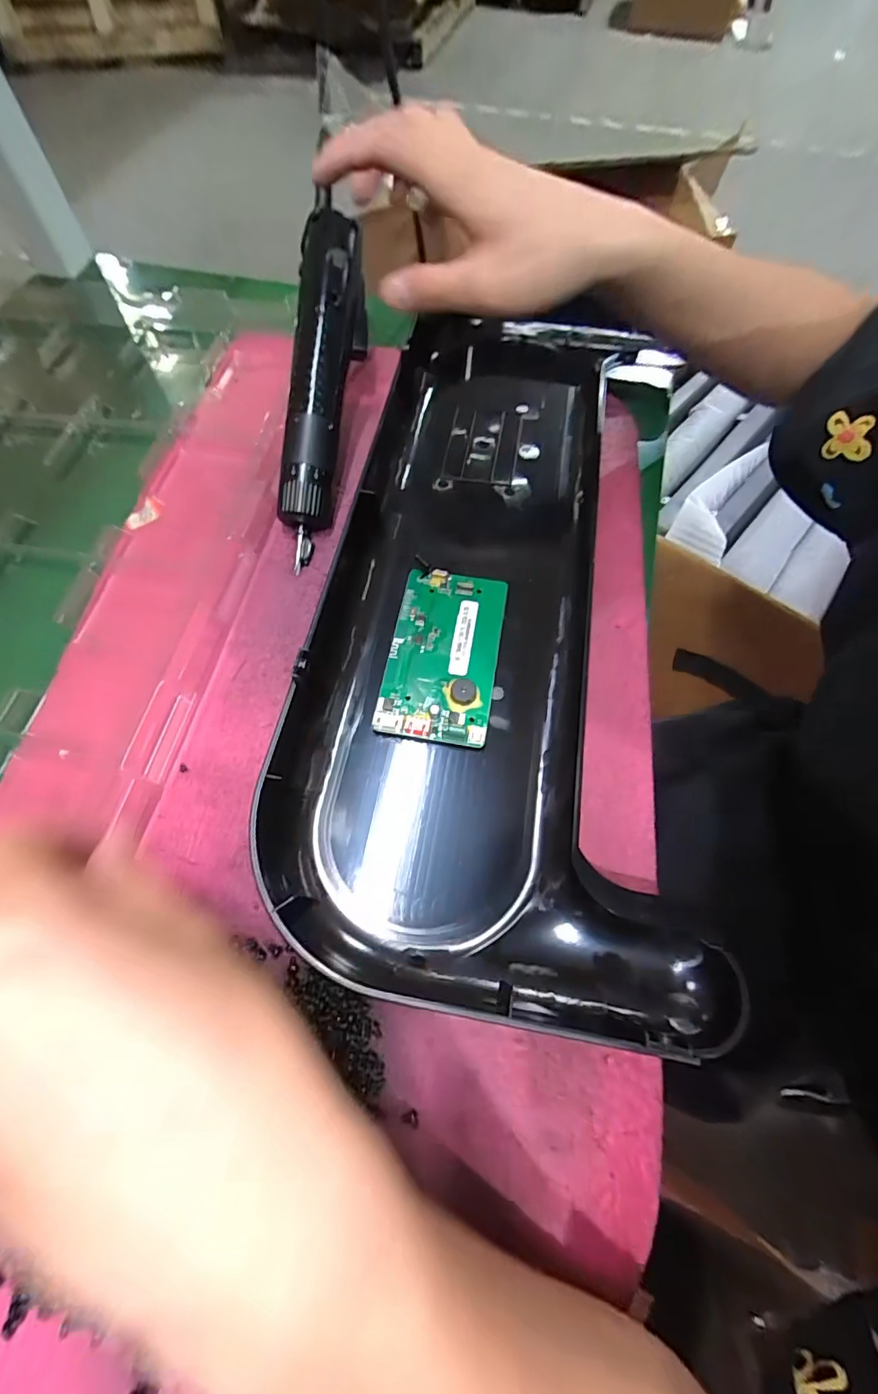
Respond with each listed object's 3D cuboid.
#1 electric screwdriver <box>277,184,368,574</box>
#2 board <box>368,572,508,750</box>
[{"bbox_3d":[-0.077,-0.199,0.327,0.039,0.036,0.219,6,87,4],"label":"electric screwdriver"},{"bbox_3d":[0.003,-0.026,0.286,0.060,0.010,0.104,9,66,5],"label":"board"}]

